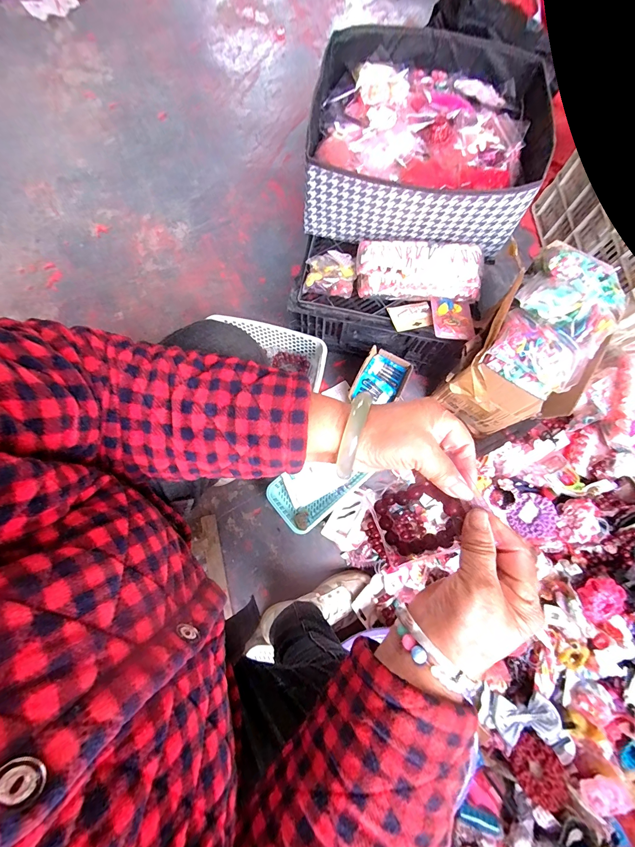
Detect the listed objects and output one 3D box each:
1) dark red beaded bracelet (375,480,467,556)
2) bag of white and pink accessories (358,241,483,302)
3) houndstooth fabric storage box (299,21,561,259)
[{"bbox_3d":[0.089,0.085,0.294,0.011,0.083,0.059,-6,64,-39],"label":"dark red beaded bracelet"},{"bbox_3d":[0.192,-0.288,0.628,0.234,0.068,0.095,2,76,0],"label":"bag of white and pink accessories"},{"bbox_3d":[0.196,-0.534,0.626,0.384,0.164,0.369,12,76,2],"label":"houndstooth fabric storage box"}]

